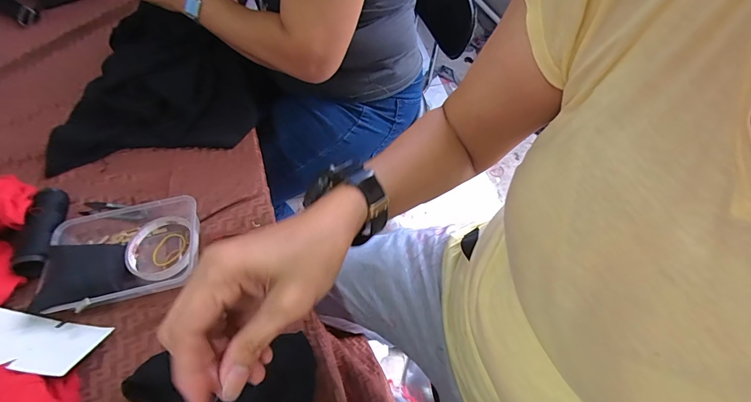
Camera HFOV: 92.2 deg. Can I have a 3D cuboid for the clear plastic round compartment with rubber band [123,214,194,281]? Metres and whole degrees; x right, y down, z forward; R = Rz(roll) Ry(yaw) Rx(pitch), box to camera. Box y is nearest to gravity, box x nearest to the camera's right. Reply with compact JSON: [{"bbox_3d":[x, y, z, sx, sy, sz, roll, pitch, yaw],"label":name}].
[{"bbox_3d":[-0.273,0.061,0.461,0.080,0.014,0.085,-2,56,3],"label":"clear plastic round compartment with rubber band"}]

